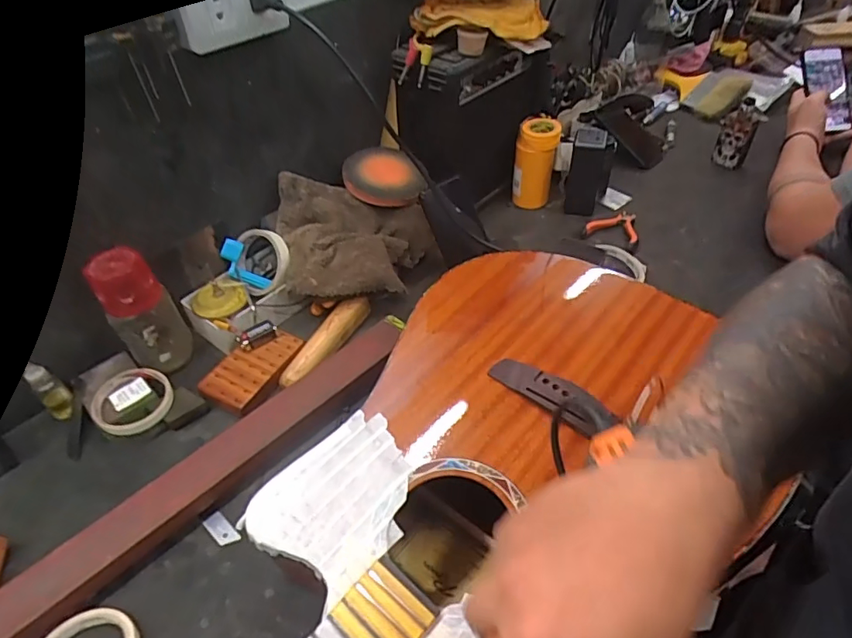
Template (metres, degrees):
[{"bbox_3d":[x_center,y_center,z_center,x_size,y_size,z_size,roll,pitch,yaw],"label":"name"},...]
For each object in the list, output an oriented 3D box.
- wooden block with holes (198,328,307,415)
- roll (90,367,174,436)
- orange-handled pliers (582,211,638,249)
[{"bbox_3d":[-0.215,0.061,0.654,0.077,0.020,0.120,20,50,22],"label":"wooden block with holes"},{"bbox_3d":[-0.346,0.096,0.616,0.088,0.020,0.085,-2,45,2],"label":"roll"},{"bbox_3d":[0.311,-0.151,0.844,0.084,0.013,0.095,24,51,25],"label":"orange-handled pliers"}]

